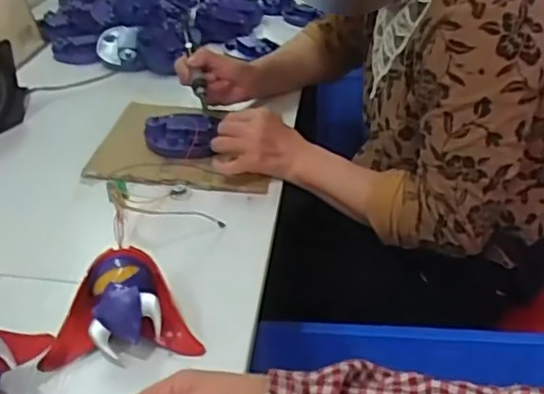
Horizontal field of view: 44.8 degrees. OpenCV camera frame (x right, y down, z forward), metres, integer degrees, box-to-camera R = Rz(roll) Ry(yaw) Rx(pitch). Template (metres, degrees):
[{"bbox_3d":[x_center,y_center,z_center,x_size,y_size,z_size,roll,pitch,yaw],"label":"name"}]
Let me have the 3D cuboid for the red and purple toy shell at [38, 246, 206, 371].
[{"bbox_3d":[-0.131,0.092,0.561,0.121,0.057,0.081,-6,32,-14],"label":"red and purple toy shell"}]

